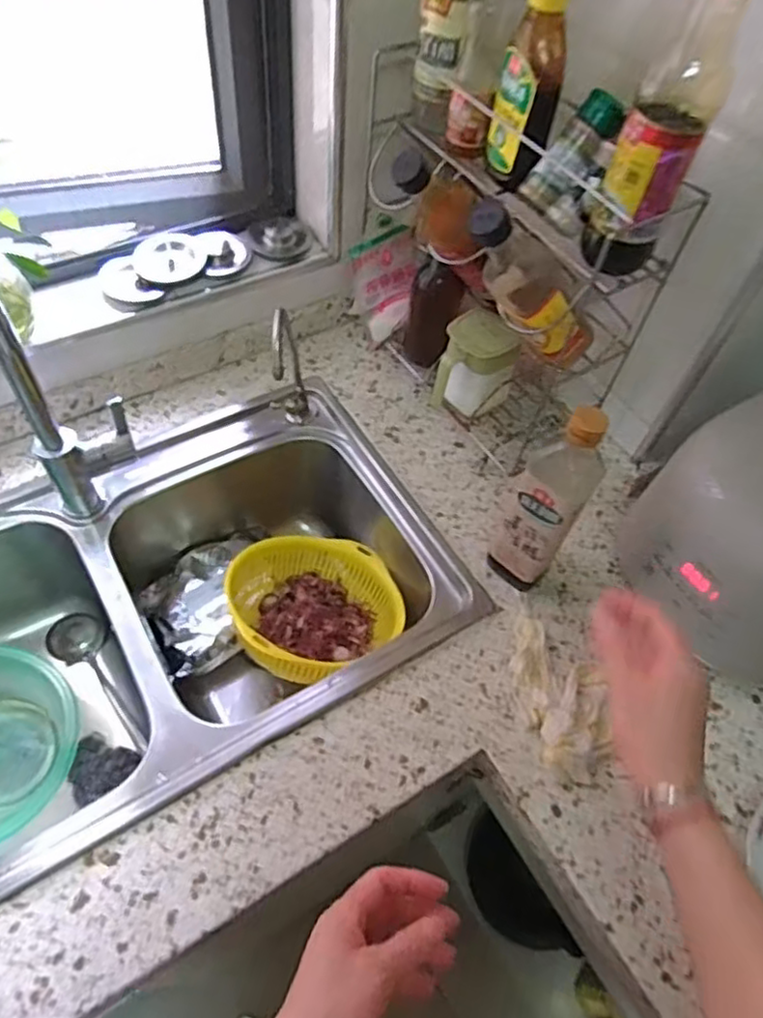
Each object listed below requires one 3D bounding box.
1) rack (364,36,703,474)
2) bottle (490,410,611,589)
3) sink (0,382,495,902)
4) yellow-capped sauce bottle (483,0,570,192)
[{"bbox_3d":[0.112,-0.262,0.769,0.158,0.348,0.343,-28,63,-22],"label":"rack"},{"bbox_3d":[0.159,-0.001,0.656,0.064,0.249,0.051,28,57,13],"label":"bottle"},{"bbox_3d":[-0.303,0.174,0.773,0.738,0.226,0.406,-26,62,-22],"label":"sink"},{"bbox_3d":[0.132,-0.378,0.608,0.057,0.160,0.057,11,55,1],"label":"yellow-capped sauce bottle"}]

